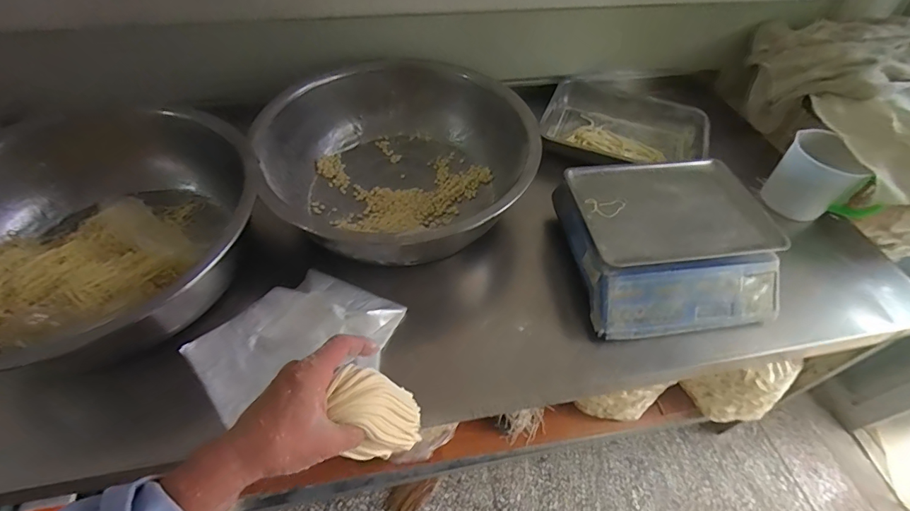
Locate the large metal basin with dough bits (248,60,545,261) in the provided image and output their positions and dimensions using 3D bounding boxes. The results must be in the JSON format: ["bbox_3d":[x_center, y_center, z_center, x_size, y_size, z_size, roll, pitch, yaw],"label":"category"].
[{"bbox_3d":[-0.119,-0.186,0.867,0.496,0.190,0.516,2,54,-2],"label":"large metal basin with dough bits"}]

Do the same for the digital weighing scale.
[{"bbox_3d":[0.393,-0.039,0.785,0.344,0.104,0.340,-5,52,-7],"label":"digital weighing scale"}]

